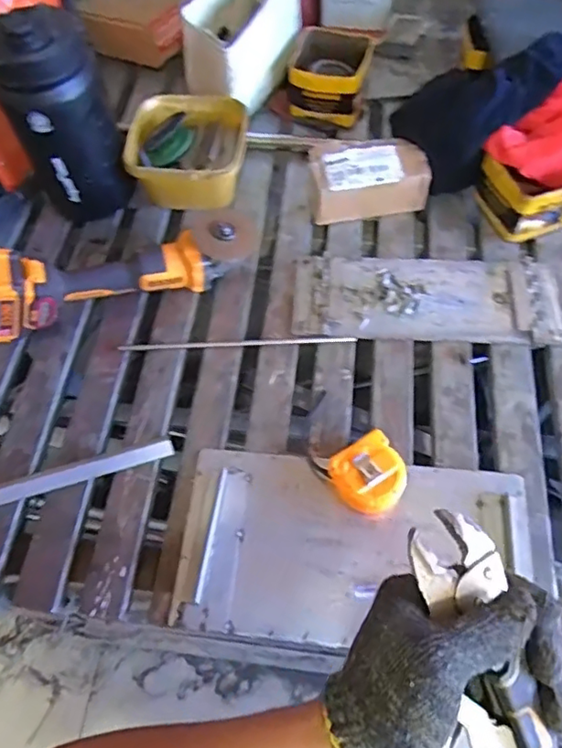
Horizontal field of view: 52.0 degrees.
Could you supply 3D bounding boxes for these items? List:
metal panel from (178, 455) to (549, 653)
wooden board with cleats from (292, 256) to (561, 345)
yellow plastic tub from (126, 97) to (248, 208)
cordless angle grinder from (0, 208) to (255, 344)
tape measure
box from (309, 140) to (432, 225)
[{"bbox_3d":[0.086,0.194,0.637,0.385,0.015,0.199,4,63,6],"label":"metal panel"},{"bbox_3d":[0.196,-0.113,0.798,0.348,0.018,0.145,2,63,4],"label":"wooden board with cleats"},{"bbox_3d":[-0.135,-0.331,0.883,0.165,0.095,0.181,4,61,5],"label":"yellow plastic tub"},{"bbox_3d":[-0.216,-0.144,0.768,0.375,0.123,0.084,-18,62,-7],"label":"cordless angle grinder"},{"bbox_3d":[0.099,0.117,0.660,0.081,0.045,0.084,-27,64,-11],"label":"tape measure"},{"bbox_3d":[0.129,-0.289,0.857,0.165,0.075,0.096,-8,62,-1],"label":"box"}]

